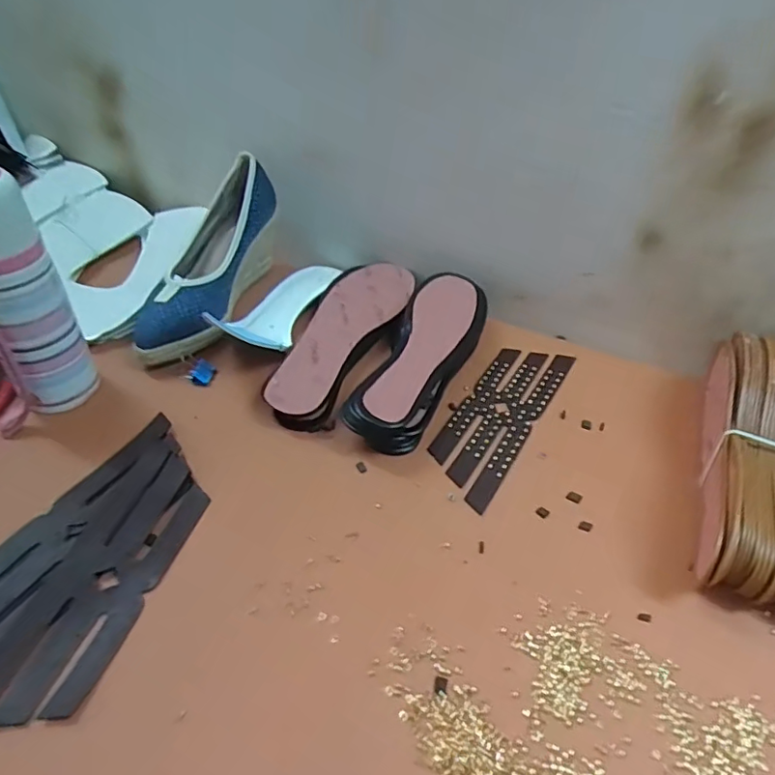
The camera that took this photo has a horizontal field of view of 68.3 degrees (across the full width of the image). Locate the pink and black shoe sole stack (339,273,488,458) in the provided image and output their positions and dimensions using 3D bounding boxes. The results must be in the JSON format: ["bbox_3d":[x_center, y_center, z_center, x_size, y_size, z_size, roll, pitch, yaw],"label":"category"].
[{"bbox_3d":[0.034,-0.028,0.549,0.075,0.056,0.218,19,47,14],"label":"pink and black shoe sole stack"}]

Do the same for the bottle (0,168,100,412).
[{"bbox_3d":[-0.293,-0.077,0.453,0.062,0.207,0.073,-25,50,-26],"label":"bottle"}]

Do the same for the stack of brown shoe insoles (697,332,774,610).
[{"bbox_3d":[0.300,0.059,0.459,0.081,0.088,0.239,20,47,15],"label":"stack of brown shoe insoles"}]

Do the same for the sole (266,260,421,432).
[{"bbox_3d":[-0.043,-0.055,0.579,0.083,0.026,0.234,16,45,13],"label":"sole"}]

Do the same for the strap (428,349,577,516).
[{"bbox_3d":[0.107,0.021,0.536,0.068,0.004,0.210,25,48,21],"label":"strap"}]

